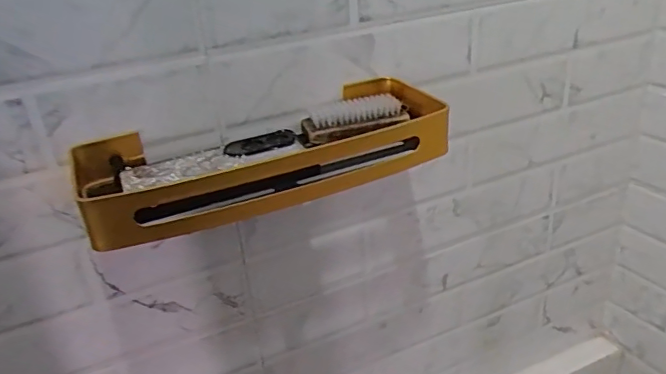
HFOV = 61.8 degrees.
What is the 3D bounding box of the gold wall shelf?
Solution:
[{"bbox_3d":[-0.055,-0.031,0.499,0.320,0.043,0.139,-15,29,-19],"label":"gold wall shelf"}]

